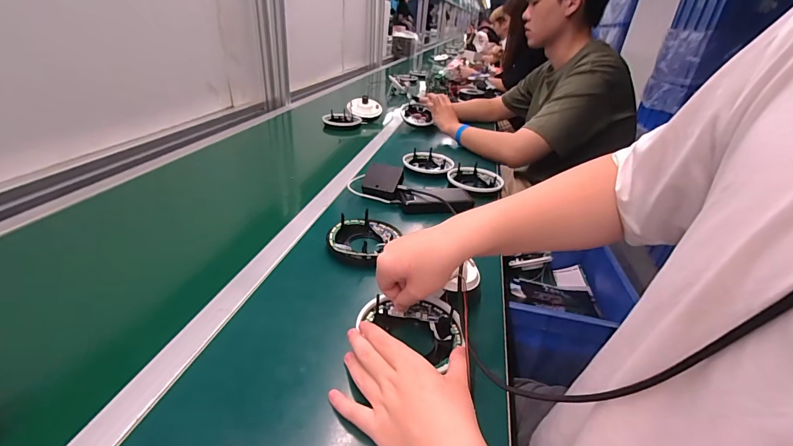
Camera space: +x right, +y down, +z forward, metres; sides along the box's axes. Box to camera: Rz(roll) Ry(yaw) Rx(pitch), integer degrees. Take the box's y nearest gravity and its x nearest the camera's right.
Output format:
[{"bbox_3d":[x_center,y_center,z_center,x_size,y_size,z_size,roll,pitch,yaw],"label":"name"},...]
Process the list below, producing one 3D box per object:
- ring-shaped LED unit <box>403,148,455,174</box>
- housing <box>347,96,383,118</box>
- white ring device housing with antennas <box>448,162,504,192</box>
[{"bbox_3d":[0.094,-0.164,0.995,0.139,0.026,0.109,26,35,32],"label":"ring-shaped LED unit"},{"bbox_3d":[-0.118,-0.422,1.372,0.122,0.040,0.086,-1,75,-4],"label":"housing"},{"bbox_3d":[0.190,-0.106,0.909,0.115,0.027,0.138,-5,31,-20],"label":"white ring device housing with antennas"}]

